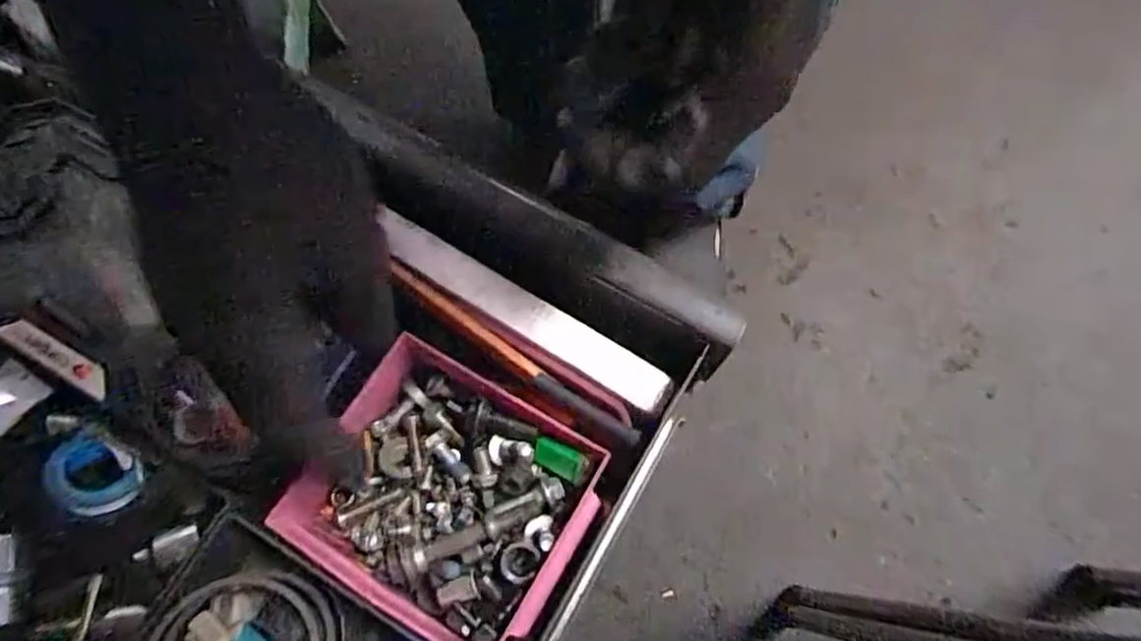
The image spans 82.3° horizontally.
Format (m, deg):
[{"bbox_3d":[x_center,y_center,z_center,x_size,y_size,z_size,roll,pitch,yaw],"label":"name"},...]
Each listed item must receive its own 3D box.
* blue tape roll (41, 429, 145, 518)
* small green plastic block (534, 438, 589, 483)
[{"bbox_3d":[-0.226,0.073,0.308,0.038,0.015,0.034,20,71,6],"label":"blue tape roll"},{"bbox_3d":[-0.005,0.067,0.315,0.027,0.010,0.013,28,72,9],"label":"small green plastic block"}]

